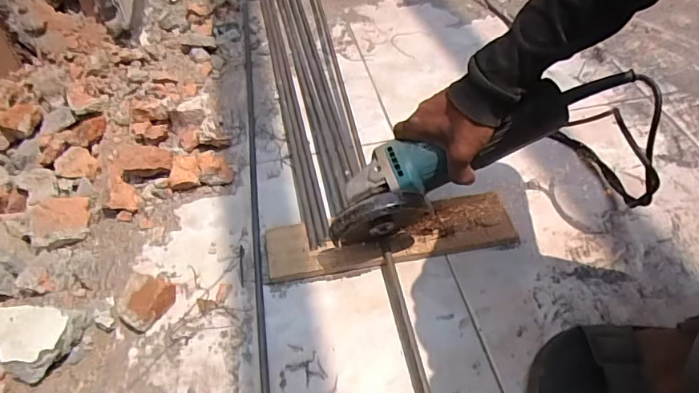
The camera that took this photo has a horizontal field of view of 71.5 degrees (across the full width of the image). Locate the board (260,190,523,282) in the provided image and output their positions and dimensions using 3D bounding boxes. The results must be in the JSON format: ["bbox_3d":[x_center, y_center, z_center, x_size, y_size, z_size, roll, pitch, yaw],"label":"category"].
[{"bbox_3d":[0.047,0.044,0.574,0.285,0.027,0.070,-9,50,-6],"label":"board"}]

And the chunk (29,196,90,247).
[{"bbox_3d":[-0.367,0.028,0.614,0.068,0.024,0.062,-13,51,-9],"label":"chunk"}]

